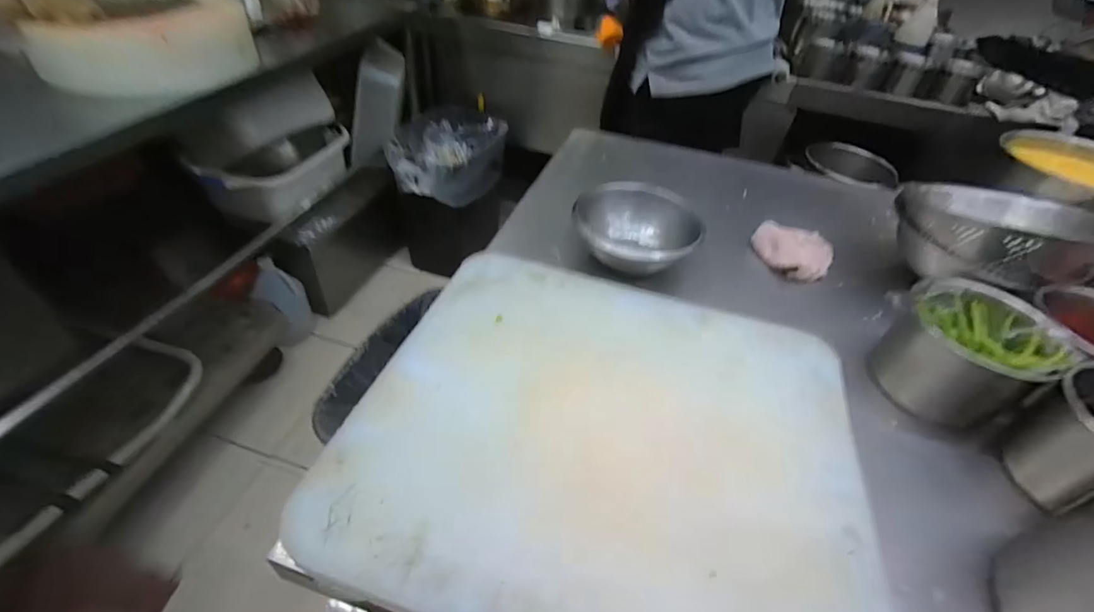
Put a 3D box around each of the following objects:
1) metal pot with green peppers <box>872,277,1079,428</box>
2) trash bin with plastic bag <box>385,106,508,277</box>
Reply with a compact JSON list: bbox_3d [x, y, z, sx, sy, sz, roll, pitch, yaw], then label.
[{"bbox_3d":[0.385,0.043,0.435,0.109,0.096,0.111,4,43,-4],"label":"metal pot with green peppers"},{"bbox_3d":[-0.343,-0.394,1.657,0.334,0.477,0.385,10,43,3],"label":"trash bin with plastic bag"}]

